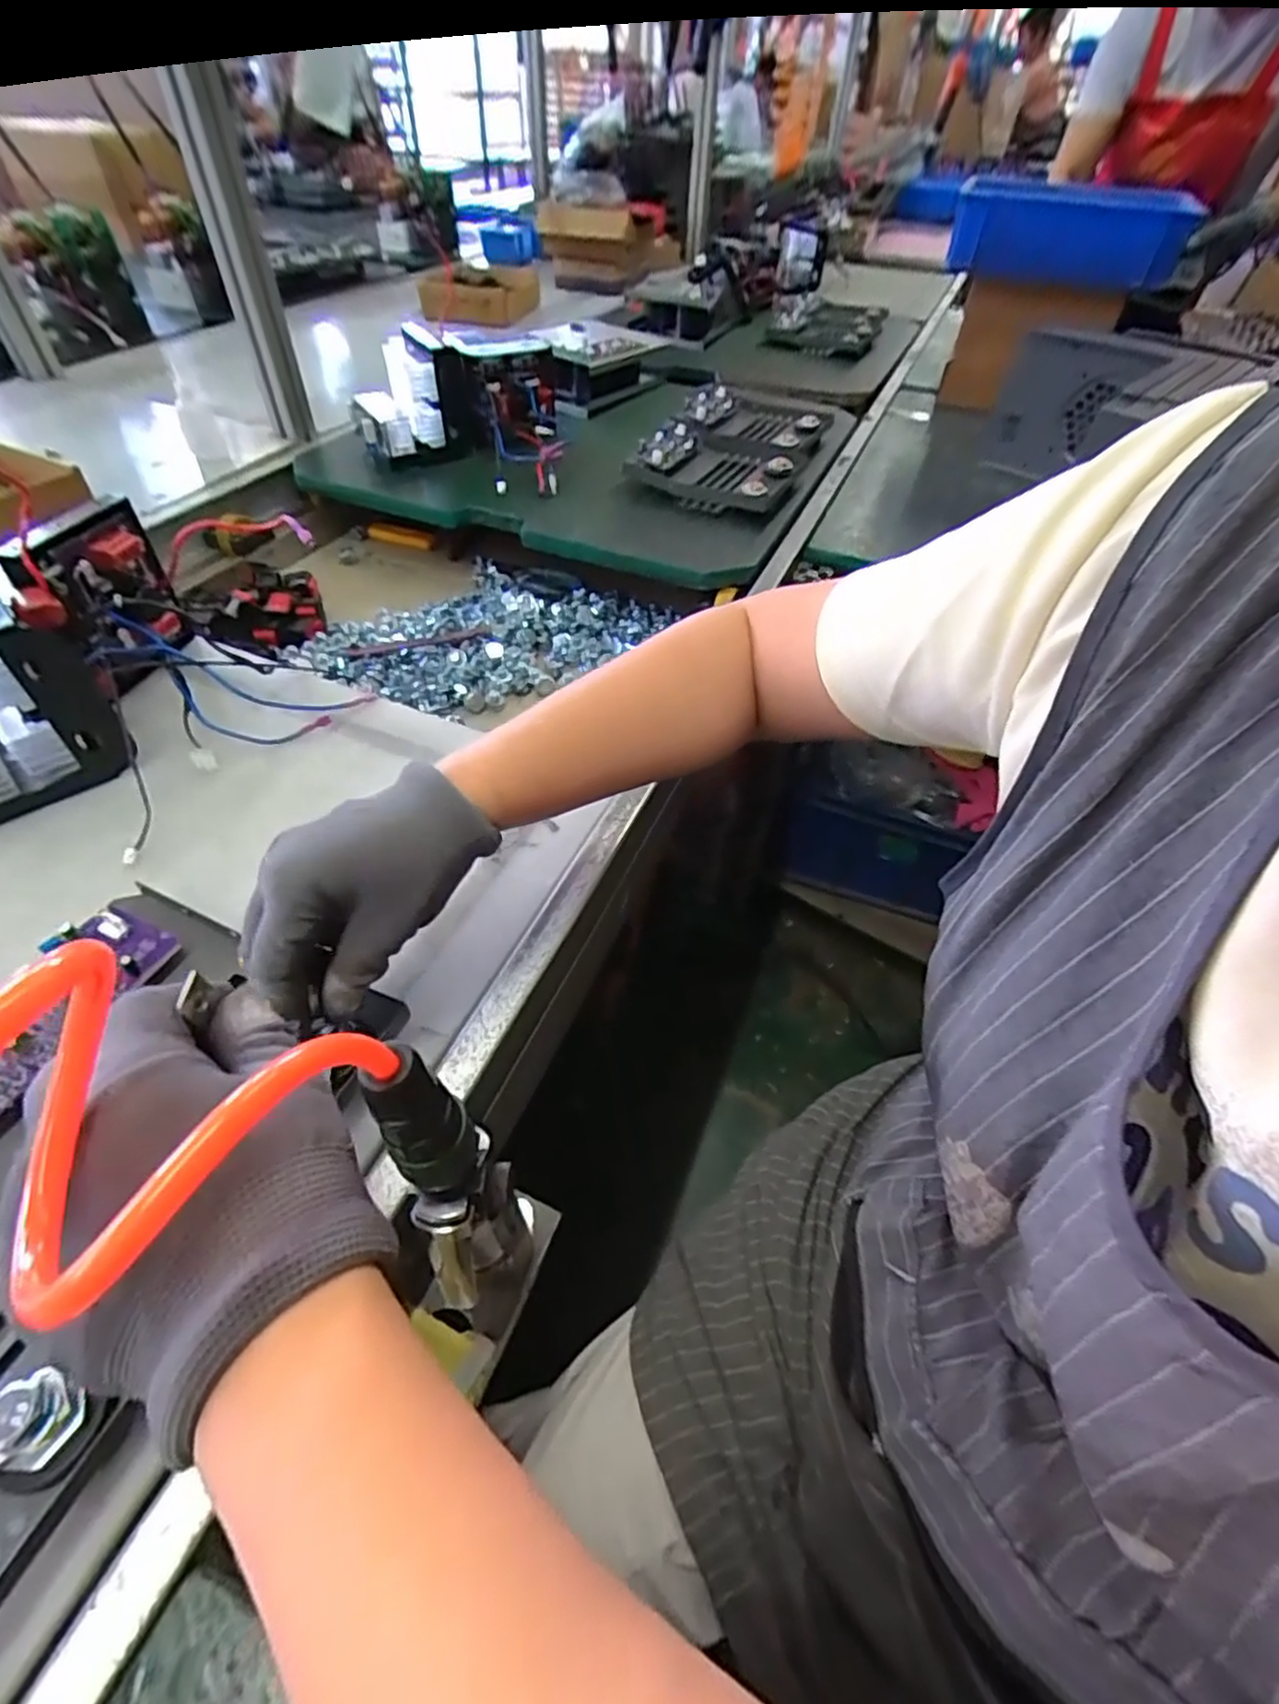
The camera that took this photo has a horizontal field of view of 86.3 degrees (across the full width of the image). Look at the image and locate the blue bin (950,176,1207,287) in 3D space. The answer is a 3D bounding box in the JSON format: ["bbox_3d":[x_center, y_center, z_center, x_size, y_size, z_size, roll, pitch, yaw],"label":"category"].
[{"bbox_3d":[0.605,-0.872,0.961,0.306,0.094,0.118,18,50,13],"label":"blue bin"}]

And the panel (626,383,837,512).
[{"bbox_3d":[0.133,-0.536,0.891,0.178,0.047,0.373,18,51,12],"label":"panel"}]

